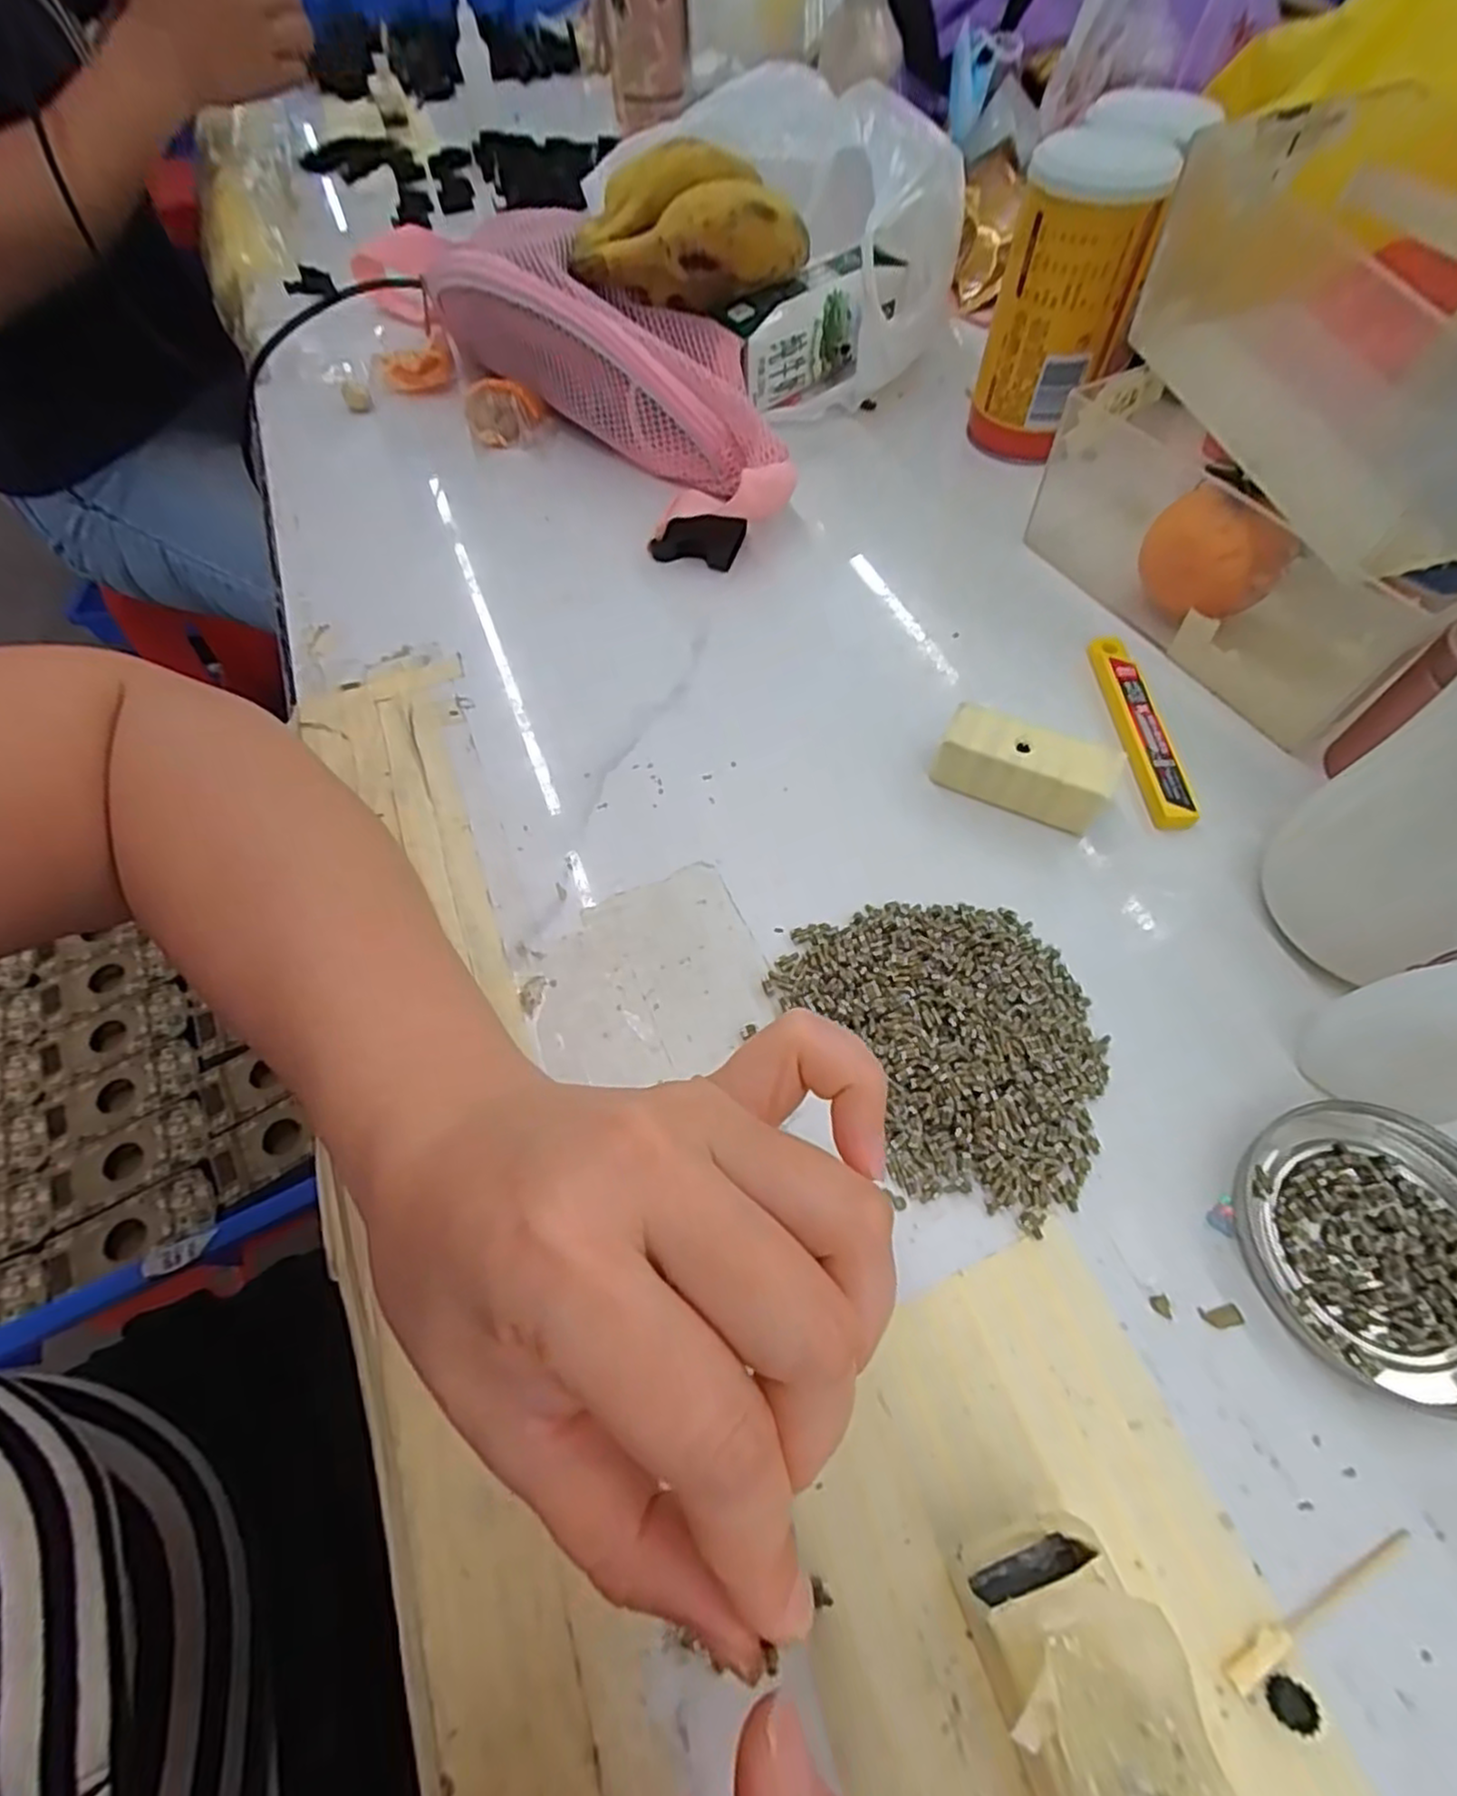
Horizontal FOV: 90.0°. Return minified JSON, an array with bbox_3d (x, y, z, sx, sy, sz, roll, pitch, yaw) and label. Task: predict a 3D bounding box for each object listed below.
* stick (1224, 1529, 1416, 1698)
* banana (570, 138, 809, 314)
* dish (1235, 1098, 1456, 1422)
[{"bbox_3d":[0.143,0.169,0.174,0.059,0.004,0.006,-25,62,-12],"label":"stick"},{"bbox_3d":[-0.021,-0.355,0.397,0.127,0.070,0.059,-6,60,-3],"label":"banana"},{"bbox_3d":[0.195,0.101,0.210,0.082,0.009,0.077,-1,60,2],"label":"dish"}]

